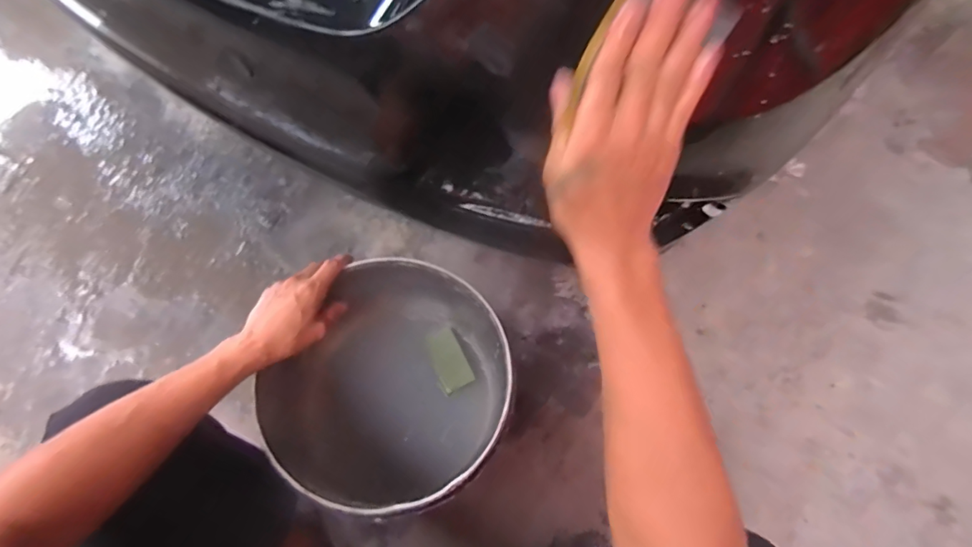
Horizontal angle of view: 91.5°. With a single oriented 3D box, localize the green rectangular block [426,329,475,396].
[{"bbox_3d":[-0.057,0.136,0.735,0.051,0.014,0.090,-22,70,-11],"label":"green rectangular block"}]

